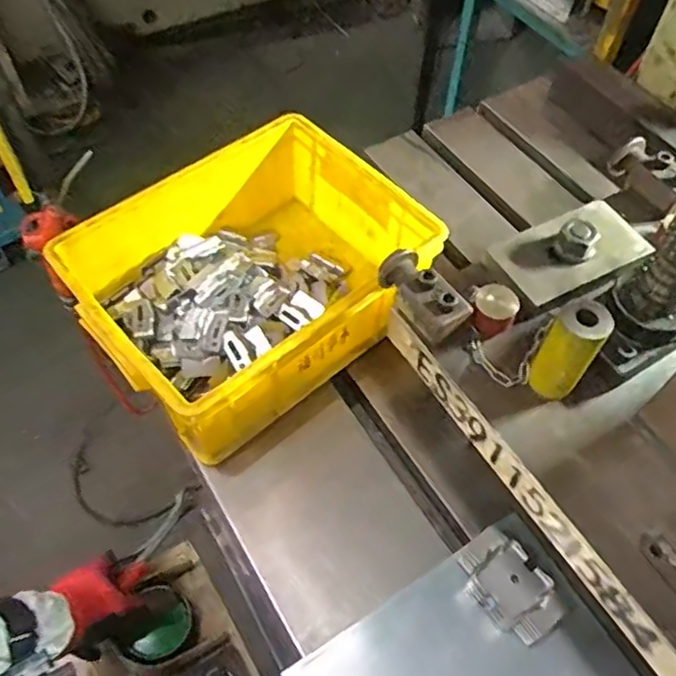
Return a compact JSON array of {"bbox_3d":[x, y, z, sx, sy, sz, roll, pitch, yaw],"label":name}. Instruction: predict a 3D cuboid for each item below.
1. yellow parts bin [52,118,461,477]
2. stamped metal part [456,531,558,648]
[{"bbox_3d":[-0.094,-0.059,0.703,0.334,0.155,0.261,-34,65,-22],"label":"yellow parts bin"},{"bbox_3d":[0.151,0.222,0.566,0.060,0.051,0.095,-35,65,-23],"label":"stamped metal part"}]

